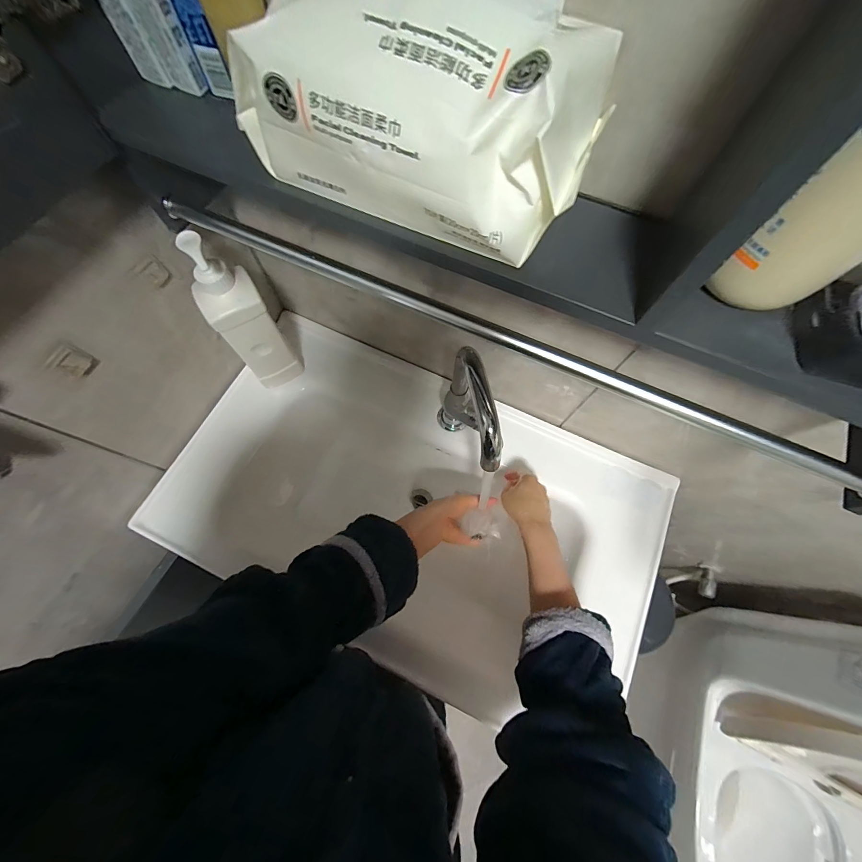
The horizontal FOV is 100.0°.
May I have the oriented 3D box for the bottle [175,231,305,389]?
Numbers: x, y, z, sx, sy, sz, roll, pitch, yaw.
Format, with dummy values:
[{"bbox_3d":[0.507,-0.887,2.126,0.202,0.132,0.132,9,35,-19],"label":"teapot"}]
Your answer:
[{"bbox_3d":[-0.283,-0.164,0.559,0.079,0.287,0.060,-32,74,-12],"label":"bottle"}]

